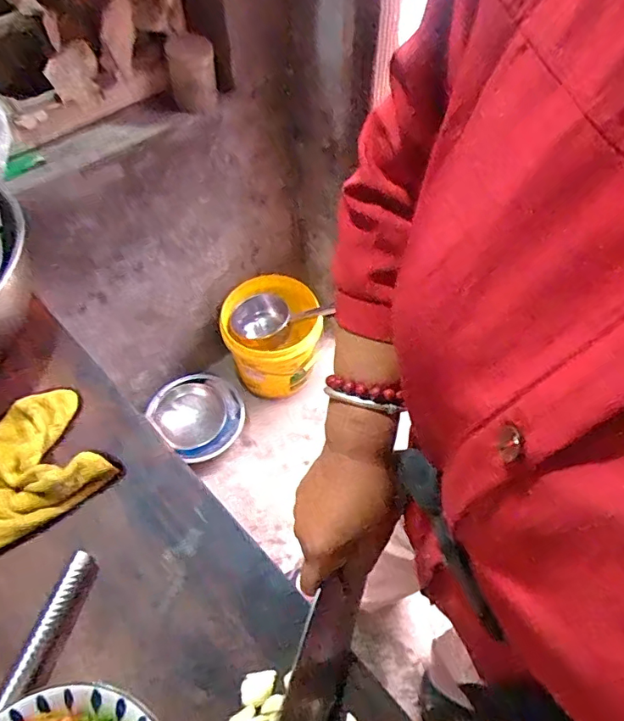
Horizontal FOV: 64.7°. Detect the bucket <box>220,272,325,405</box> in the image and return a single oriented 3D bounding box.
[{"bbox_3d":[-0.108,-0.067,1.404,0.254,0.253,0.262,-1,55,1],"label":"bucket"}]

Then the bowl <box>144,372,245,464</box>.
[{"bbox_3d":[-0.304,0.150,1.353,0.227,0.097,0.227,-1,55,1],"label":"bowl"}]

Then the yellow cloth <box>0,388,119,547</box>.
[{"bbox_3d":[-0.314,0.109,0.512,0.165,0.033,0.142,-33,60,-19],"label":"yellow cloth"}]

